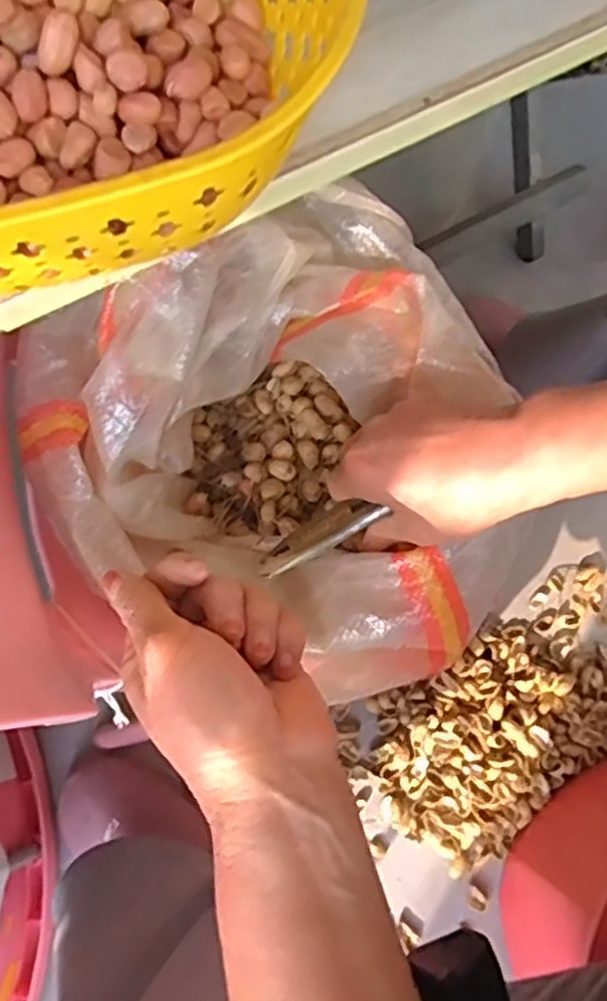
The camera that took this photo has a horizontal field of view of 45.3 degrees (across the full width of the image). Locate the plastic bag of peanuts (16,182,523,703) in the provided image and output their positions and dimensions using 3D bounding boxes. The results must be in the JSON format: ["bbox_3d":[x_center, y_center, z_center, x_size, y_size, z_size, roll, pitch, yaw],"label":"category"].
[{"bbox_3d":[0.013,-0.021,0.404,0.250,0.136,0.236,-36,78,-9],"label":"plastic bag of peanuts"}]

